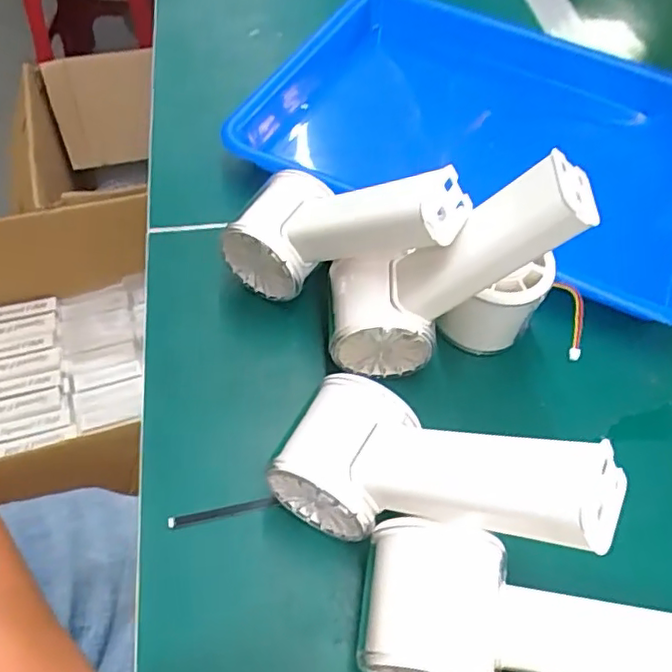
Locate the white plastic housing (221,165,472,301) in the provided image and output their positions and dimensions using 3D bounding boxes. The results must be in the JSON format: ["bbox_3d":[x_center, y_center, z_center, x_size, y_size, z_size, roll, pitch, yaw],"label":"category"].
[{"bbox_3d":[0.001,-0.060,0.339,0.151,0.056,0.050,-2,44,43],"label":"white plastic housing"}]

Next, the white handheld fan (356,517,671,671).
[{"bbox_3d":[0.086,0.125,0.265,0.153,0.051,0.059,9,55,2],"label":"white handheld fan"}]

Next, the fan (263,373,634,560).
[{"bbox_3d":[0.042,0.058,0.264,0.145,0.052,0.057,0,46,40],"label":"fan"}]

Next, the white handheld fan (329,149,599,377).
[{"bbox_3d":[0.052,-0.029,0.312,0.053,0.157,0.056,27,49,-29],"label":"white handheld fan"}]

